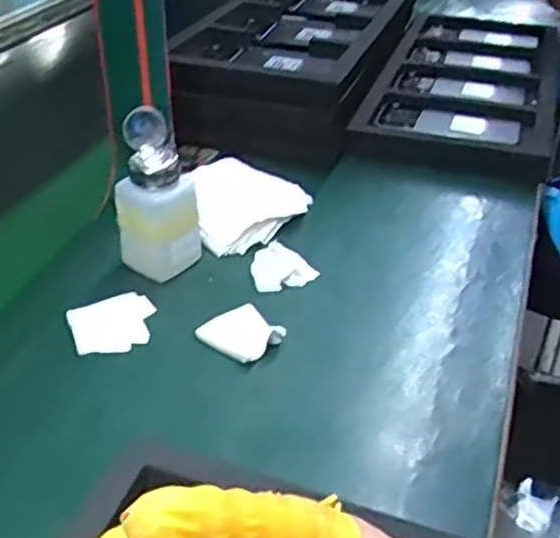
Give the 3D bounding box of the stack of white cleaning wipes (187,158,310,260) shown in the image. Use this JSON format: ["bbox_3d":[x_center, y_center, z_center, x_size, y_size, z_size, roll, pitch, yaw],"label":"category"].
[{"bbox_3d":[-0.026,-0.066,0.709,0.106,0.034,0.107,-9,36,-11],"label":"stack of white cleaning wipes"}]

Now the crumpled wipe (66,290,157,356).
[{"bbox_3d":[-0.128,0.041,0.580,0.064,0.005,0.064,-15,38,-20],"label":"crumpled wipe"}]

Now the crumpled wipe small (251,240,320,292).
[{"bbox_3d":[0.001,-0.004,0.638,0.052,0.017,0.044,-14,38,-18],"label":"crumpled wipe small"}]

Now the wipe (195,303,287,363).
[{"bbox_3d":[-0.029,0.046,0.571,0.058,0.014,0.048,26,43,32],"label":"wipe"}]

